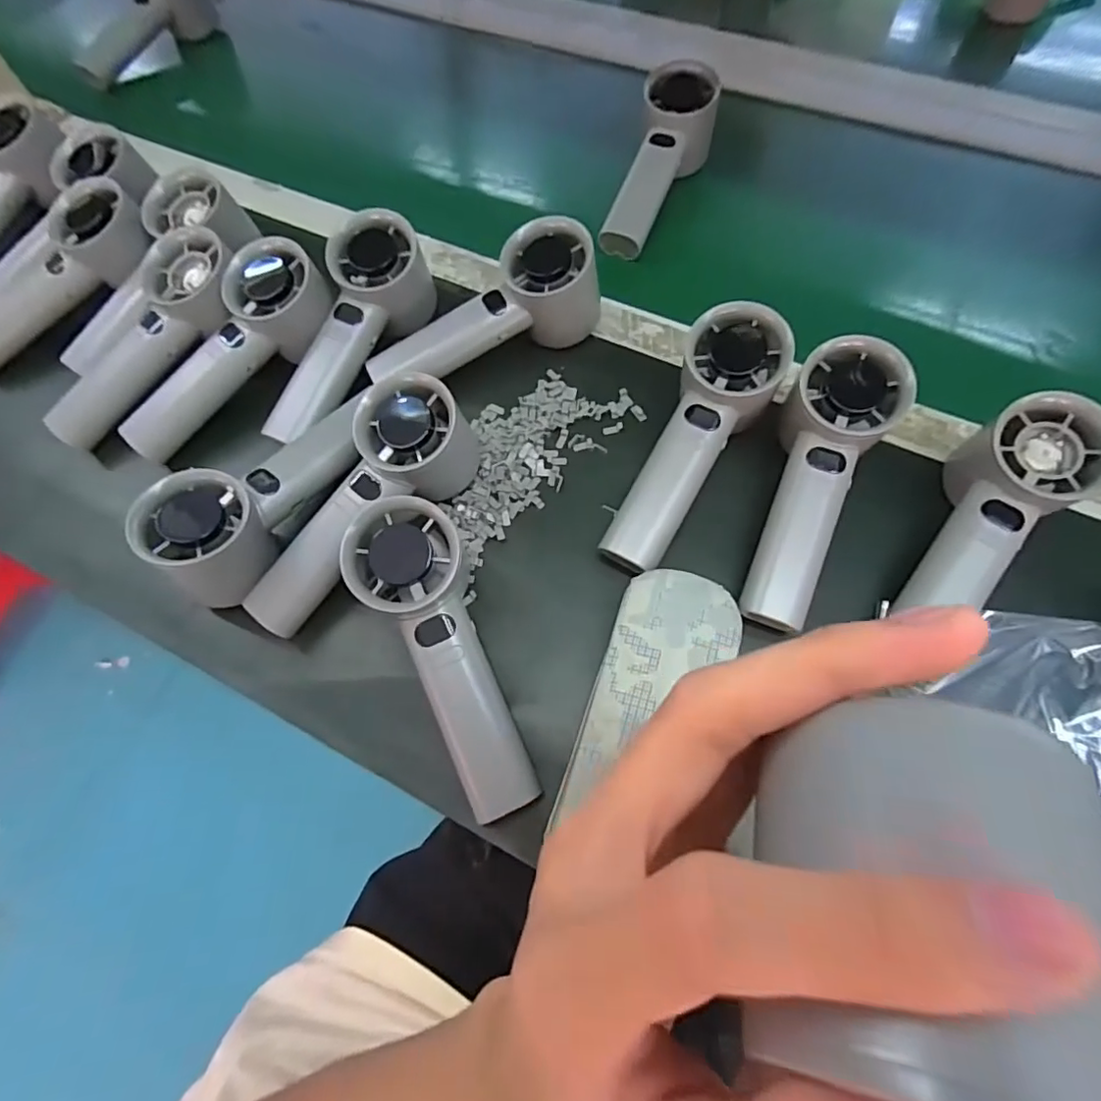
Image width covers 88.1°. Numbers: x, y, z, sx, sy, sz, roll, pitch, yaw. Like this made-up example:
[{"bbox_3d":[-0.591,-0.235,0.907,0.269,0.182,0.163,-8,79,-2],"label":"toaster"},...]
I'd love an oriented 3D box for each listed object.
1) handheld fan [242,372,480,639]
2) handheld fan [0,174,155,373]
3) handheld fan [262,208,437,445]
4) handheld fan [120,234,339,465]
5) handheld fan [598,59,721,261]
[{"bbox_3d":[-0.104,-0.022,0.315,0.057,0.062,0.156,29,74,15],"label":"handheld fan"},{"bbox_3d":[-0.344,-0.185,0.394,0.160,0.038,0.047,-41,70,4],"label":"handheld fan"},{"bbox_3d":[-0.131,-0.135,0.371,0.047,0.061,0.151,25,83,13],"label":"handheld fan"},{"bbox_3d":[-0.202,-0.121,0.363,0.053,0.043,0.155,41,91,18],"label":"handheld fan"},{"bbox_3d":[0.083,-0.296,0.446,0.058,0.047,0.157,22,84,12],"label":"handheld fan"}]

